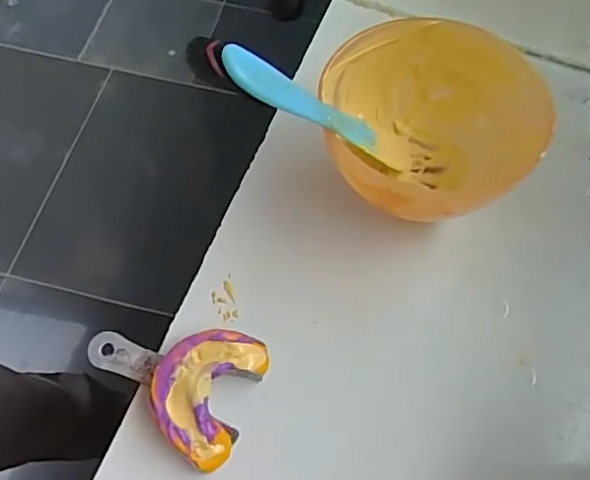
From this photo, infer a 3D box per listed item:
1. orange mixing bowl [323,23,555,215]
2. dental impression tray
[{"bbox_3d":[0.074,-0.058,0.350,0.107,0.086,0.109,1,64,-1],"label":"orange mixing bowl"},{"bbox_3d":[-0.070,0.073,0.319,0.095,0.023,0.069,21,65,9],"label":"dental impression tray"}]

